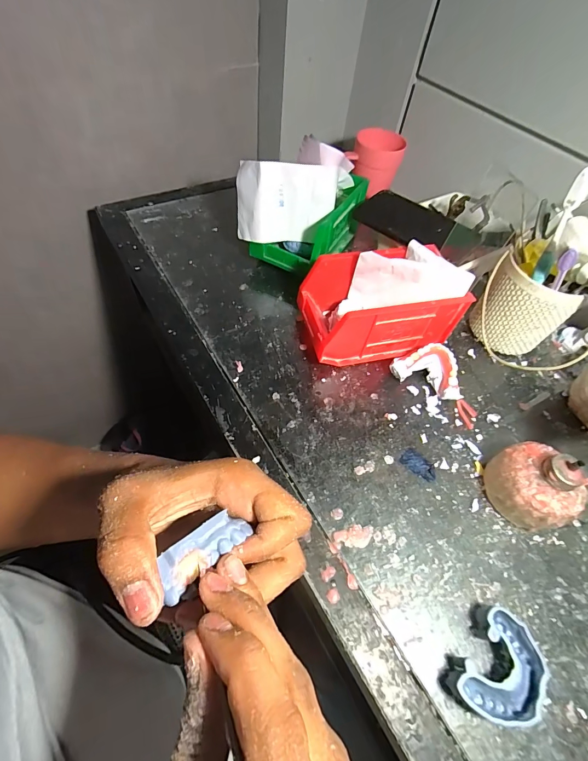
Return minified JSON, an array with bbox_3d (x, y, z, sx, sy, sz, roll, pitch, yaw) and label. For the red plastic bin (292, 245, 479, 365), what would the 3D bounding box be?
[{"bbox_3d":[0.099,-0.090,0.426,0.171,0.093,0.105,-13,59,-12],"label":"red plastic bin"}]

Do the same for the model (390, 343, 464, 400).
[{"bbox_3d":[0.158,-0.013,0.418,0.079,0.033,0.055,25,59,12],"label":"model"}]

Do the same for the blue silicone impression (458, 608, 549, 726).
[{"bbox_3d":[0.155,0.216,0.265,0.050,0.025,0.070,38,62,19],"label":"blue silicone impression"}]

